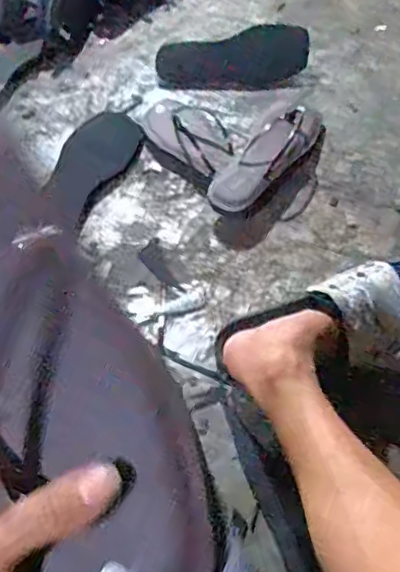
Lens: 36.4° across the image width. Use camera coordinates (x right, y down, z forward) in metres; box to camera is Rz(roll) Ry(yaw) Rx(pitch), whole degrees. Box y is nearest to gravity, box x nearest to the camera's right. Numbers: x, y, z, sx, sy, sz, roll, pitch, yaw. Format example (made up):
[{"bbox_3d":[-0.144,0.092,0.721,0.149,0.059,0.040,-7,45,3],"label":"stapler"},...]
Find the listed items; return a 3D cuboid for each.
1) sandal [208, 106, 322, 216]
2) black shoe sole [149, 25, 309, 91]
[{"bbox_3d":[0.101,-0.192,0.896,0.070,0.048,0.247,33,62,23],"label":"sandal"},{"bbox_3d":[0.055,-0.392,1.053,0.259,0.023,0.104,-3,85,8],"label":"black shoe sole"}]

